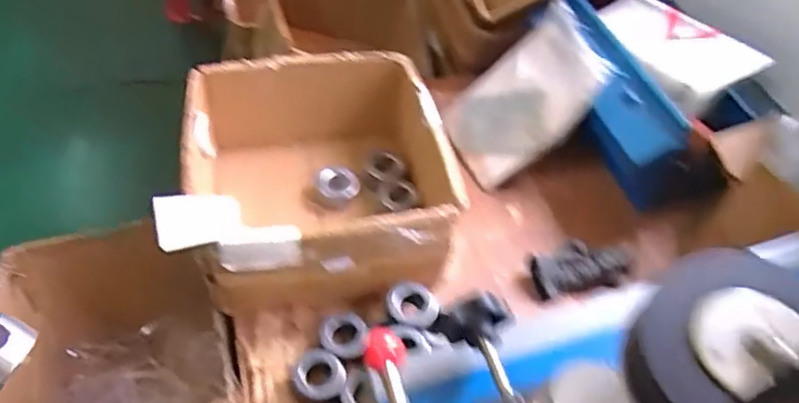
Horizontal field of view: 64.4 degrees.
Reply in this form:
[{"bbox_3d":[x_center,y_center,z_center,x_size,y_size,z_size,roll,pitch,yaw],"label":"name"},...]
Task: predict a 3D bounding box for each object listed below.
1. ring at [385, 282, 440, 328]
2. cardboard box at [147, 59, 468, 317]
[{"bbox_3d":[0.020,0.131,0.813,0.061,0.025,0.062,3,50,-3],"label":"ring"},{"bbox_3d":[-0.116,-0.020,0.917,0.354,0.217,0.345,0,50,-6],"label":"cardboard box"}]

